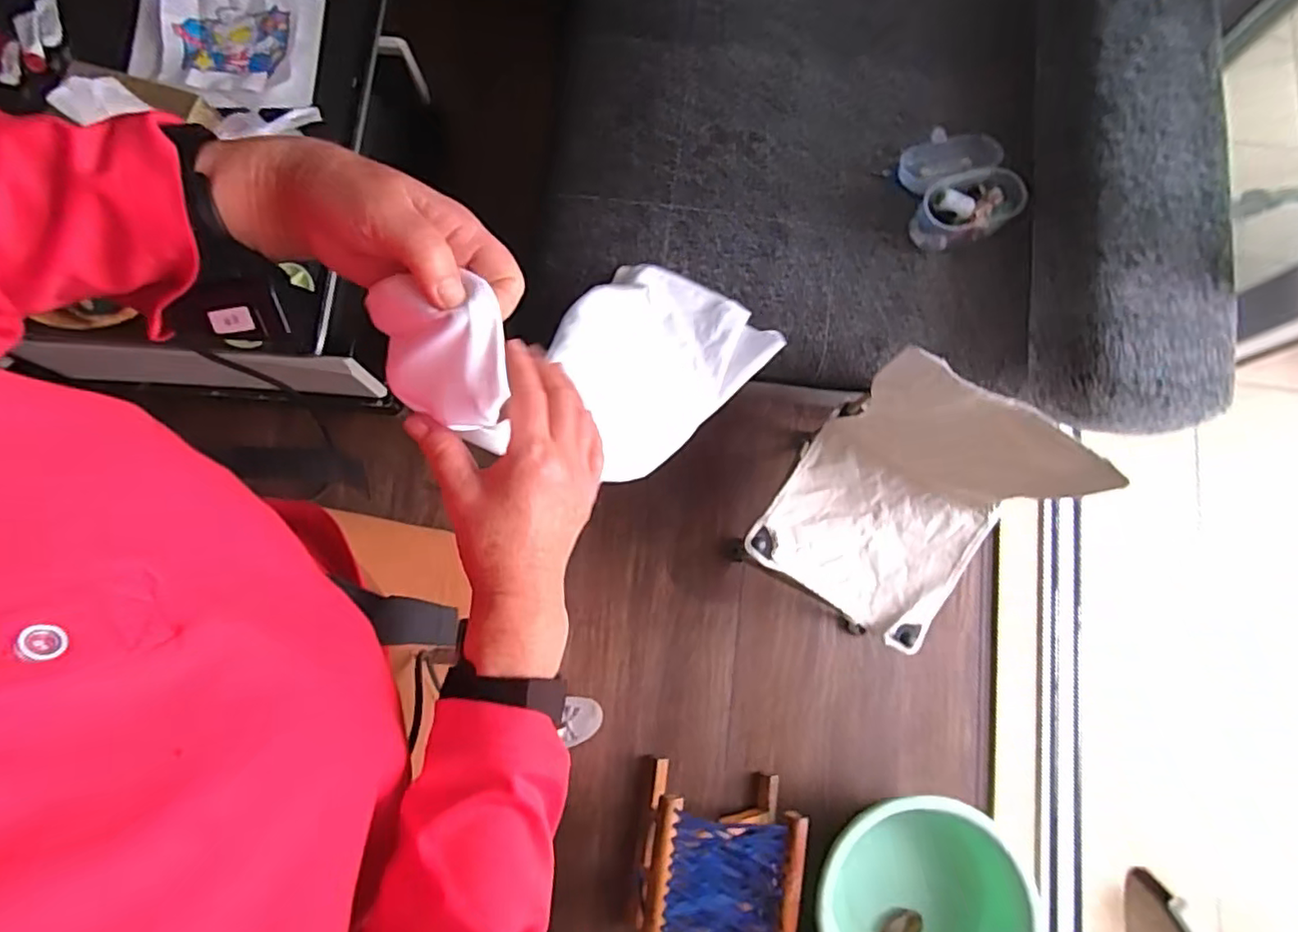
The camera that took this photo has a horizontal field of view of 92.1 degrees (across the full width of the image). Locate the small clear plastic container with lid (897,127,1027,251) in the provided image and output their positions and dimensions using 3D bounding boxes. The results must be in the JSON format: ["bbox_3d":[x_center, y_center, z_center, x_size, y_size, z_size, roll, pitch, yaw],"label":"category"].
[{"bbox_3d":[0.453,-0.410,0.924,0.144,0.060,0.169,-10,79,-3],"label":"small clear plastic container with lid"}]

